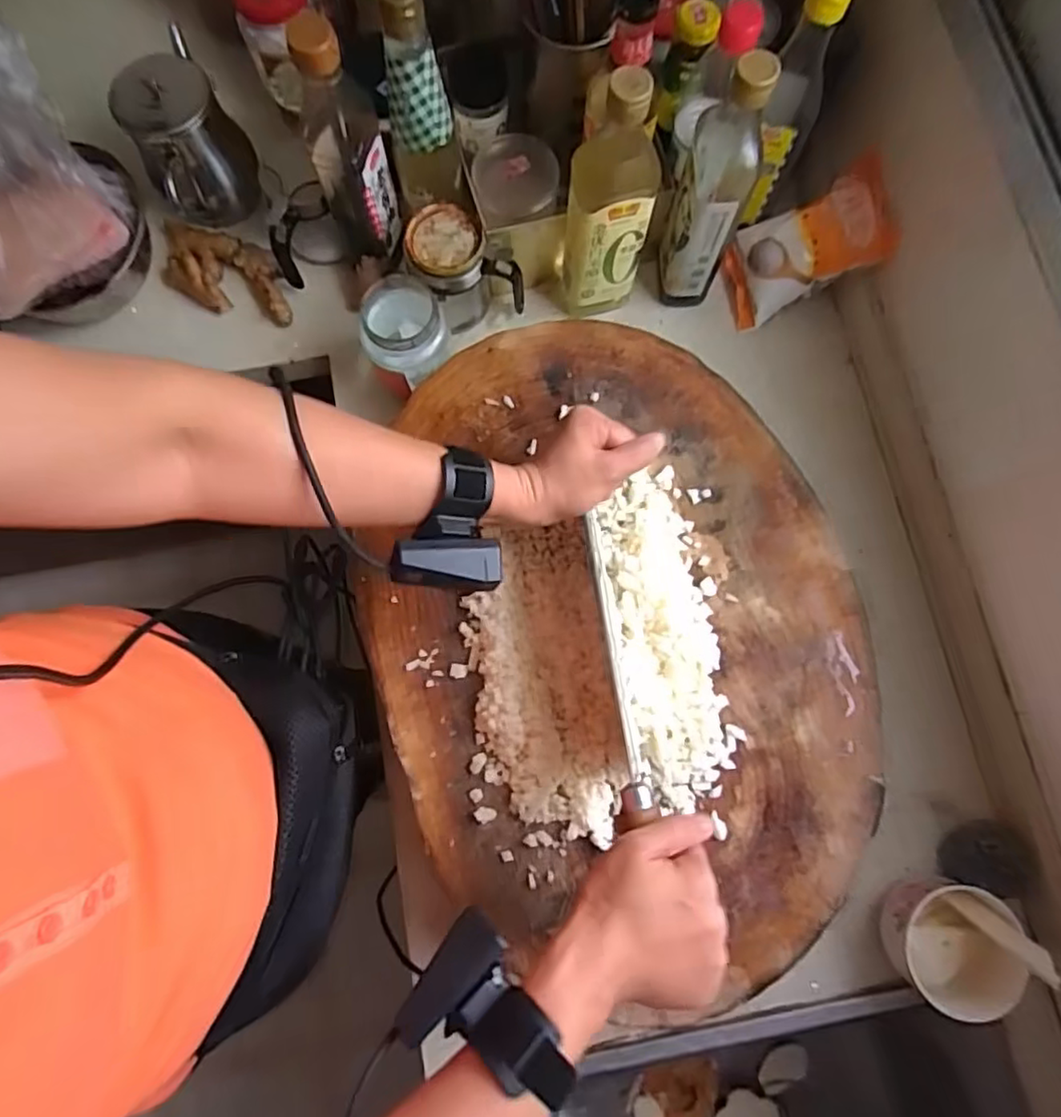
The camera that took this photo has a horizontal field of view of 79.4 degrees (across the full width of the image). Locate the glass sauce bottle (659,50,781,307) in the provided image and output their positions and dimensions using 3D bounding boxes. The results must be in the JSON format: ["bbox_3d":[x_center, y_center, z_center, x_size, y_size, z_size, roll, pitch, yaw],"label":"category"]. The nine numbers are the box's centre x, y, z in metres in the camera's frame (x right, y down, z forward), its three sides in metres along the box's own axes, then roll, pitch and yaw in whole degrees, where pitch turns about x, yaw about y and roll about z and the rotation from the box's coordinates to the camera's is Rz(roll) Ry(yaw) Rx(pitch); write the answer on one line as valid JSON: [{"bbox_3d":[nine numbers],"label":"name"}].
[{"bbox_3d":[0.158,-0.317,0.570,0.064,0.245,0.055,21,78,3],"label":"glass sauce bottle"}]

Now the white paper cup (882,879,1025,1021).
[{"bbox_3d":[0.344,0.317,0.541,0.098,0.073,0.091,0,78,-1],"label":"white paper cup"}]

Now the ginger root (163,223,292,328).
[{"bbox_3d":[-0.320,-0.299,0.665,0.166,0.038,0.080,29,79,5],"label":"ginger root"}]

